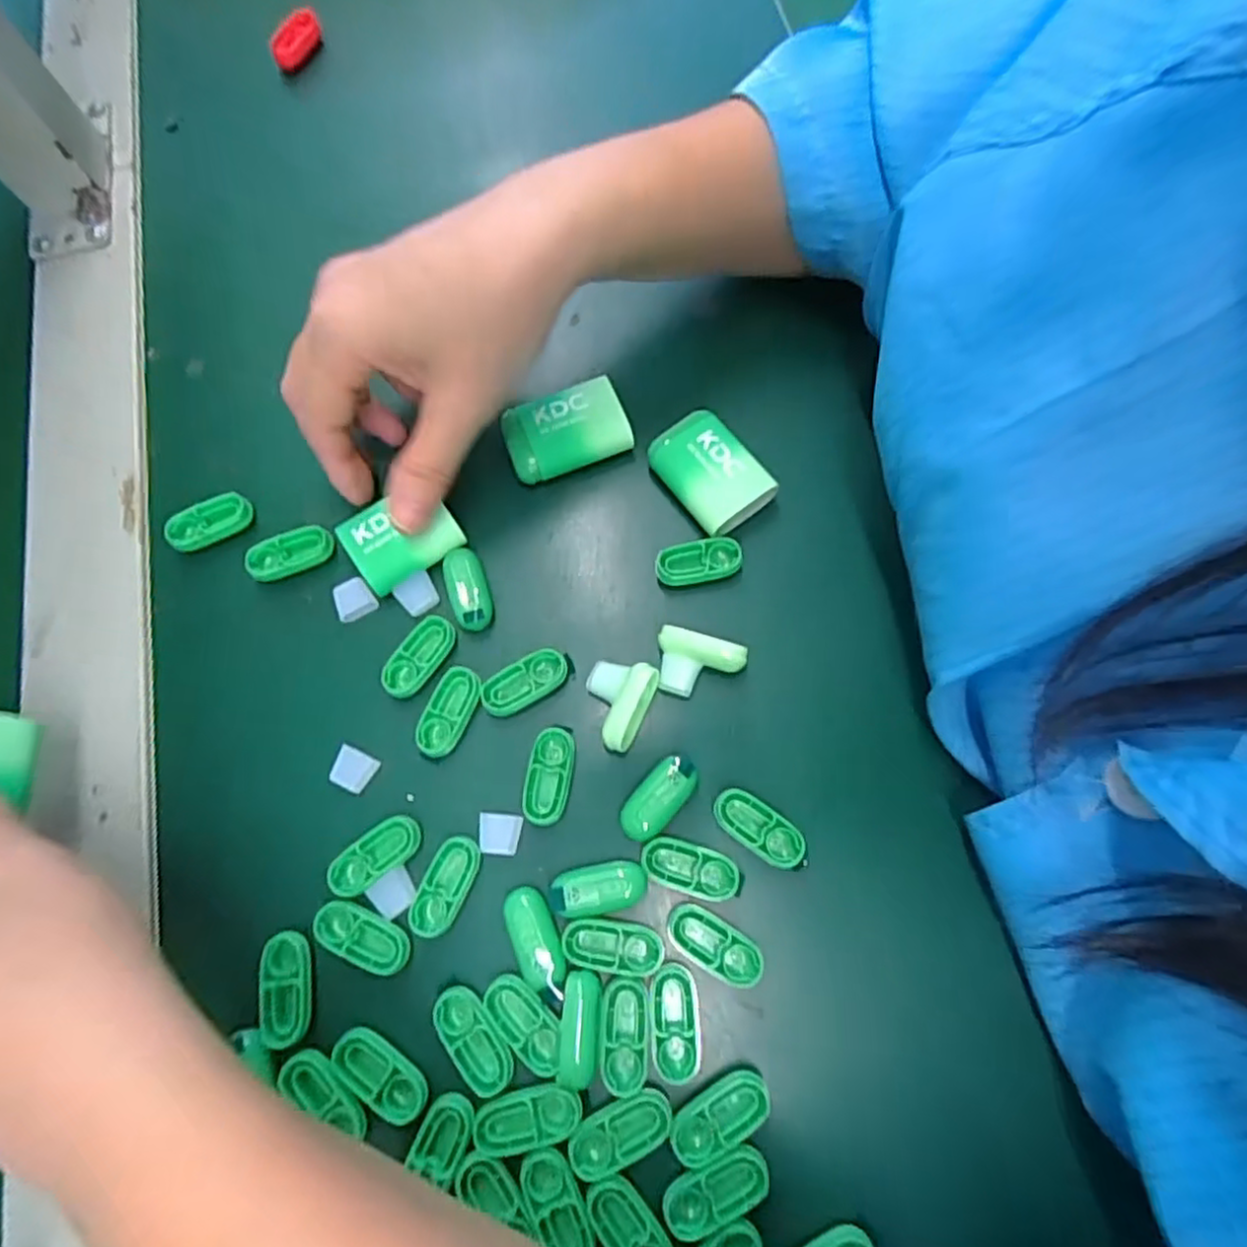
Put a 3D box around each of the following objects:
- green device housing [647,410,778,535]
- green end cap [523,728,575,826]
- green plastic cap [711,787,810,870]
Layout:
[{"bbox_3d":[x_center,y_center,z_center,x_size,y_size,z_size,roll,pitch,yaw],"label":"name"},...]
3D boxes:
[{"bbox_3d":[0.035,-0.061,0.287,0.033,0.015,0.051,-37,71,-10],"label":"green device housing"},{"bbox_3d":[-0.027,0.055,0.255,0.016,0.004,0.034,8,69,6],"label":"green end cap"},{"bbox_3d":[0.049,0.072,0.246,0.035,0.005,0.017,32,74,15],"label":"green plastic cap"}]

